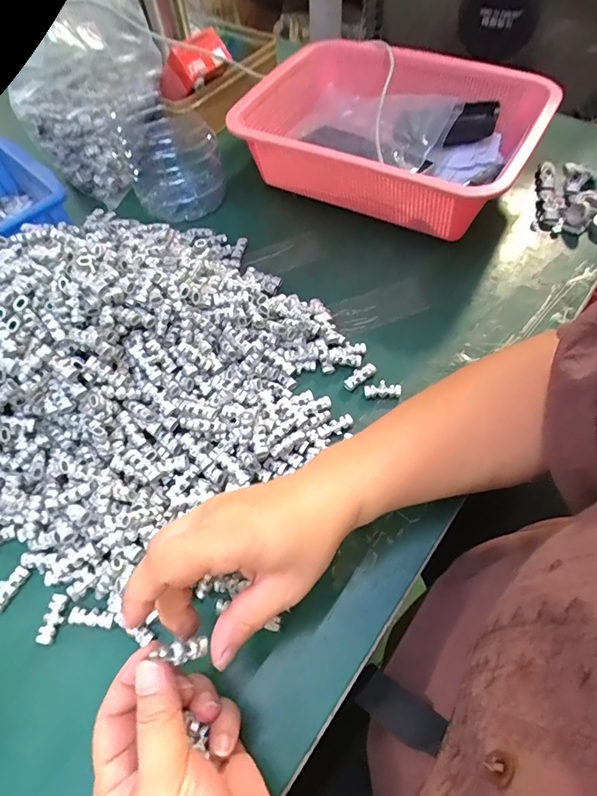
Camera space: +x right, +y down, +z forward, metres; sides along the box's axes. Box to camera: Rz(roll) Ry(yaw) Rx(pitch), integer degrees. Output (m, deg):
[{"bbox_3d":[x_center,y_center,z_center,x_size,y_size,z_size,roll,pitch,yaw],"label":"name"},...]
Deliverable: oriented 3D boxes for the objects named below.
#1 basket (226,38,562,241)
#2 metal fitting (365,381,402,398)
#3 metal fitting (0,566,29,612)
[{"bbox_3d":[0.107,-0.292,0.519,0.272,0.100,0.236,27,63,19],"label":"basket"},{"bbox_3d":[0.071,-0.007,0.388,0.030,0.009,0.013,1,57,5],"label":"metal fitting"},{"bbox_3d":[-0.204,0.132,0.322,0.014,0.005,0.030,19,60,16],"label":"metal fitting"}]

